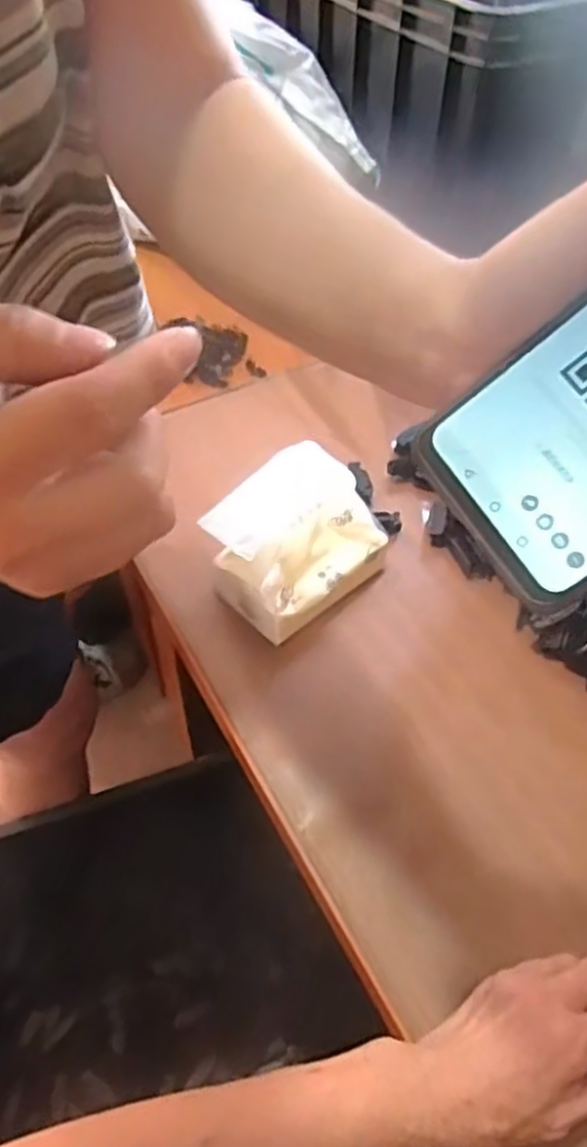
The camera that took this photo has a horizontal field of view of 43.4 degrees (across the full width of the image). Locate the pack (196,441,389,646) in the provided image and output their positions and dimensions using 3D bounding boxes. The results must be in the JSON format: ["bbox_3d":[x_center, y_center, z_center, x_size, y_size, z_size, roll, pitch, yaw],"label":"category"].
[{"bbox_3d":[-0.003,-0.028,0.632,0.142,0.076,0.111,-37,60,-27],"label":"pack"}]

